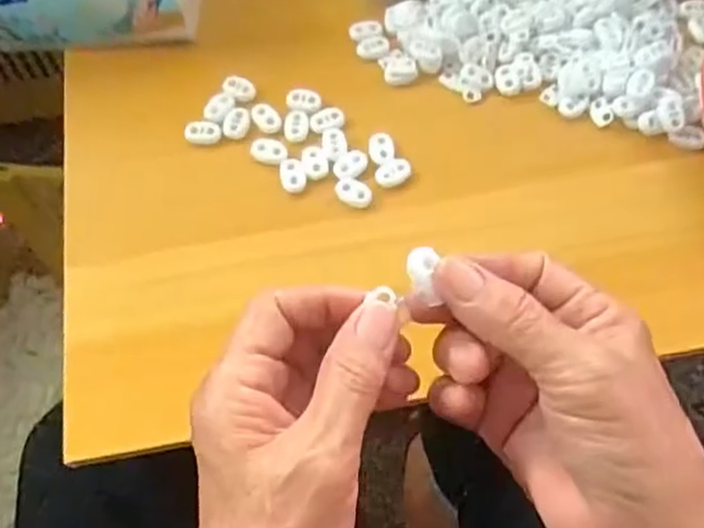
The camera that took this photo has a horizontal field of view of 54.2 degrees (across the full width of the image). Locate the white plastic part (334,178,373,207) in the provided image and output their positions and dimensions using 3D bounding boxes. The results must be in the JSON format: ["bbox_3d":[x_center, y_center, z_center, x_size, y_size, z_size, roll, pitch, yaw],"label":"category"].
[{"bbox_3d":[0.001,-0.043,0.414,0.023,0.005,0.016,21,65,9],"label":"white plastic part"}]

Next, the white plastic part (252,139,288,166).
[{"bbox_3d":[-0.051,-0.070,0.426,0.022,0.004,0.016,18,65,8],"label":"white plastic part"}]

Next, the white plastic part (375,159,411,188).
[{"bbox_3d":[0.025,-0.056,0.421,0.023,0.007,0.015,-29,68,-14],"label":"white plastic part"}]

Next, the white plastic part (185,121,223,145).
[{"bbox_3d":[-0.093,-0.083,0.431,0.022,0.004,0.016,1,64,-1],"label":"white plastic part"}]

